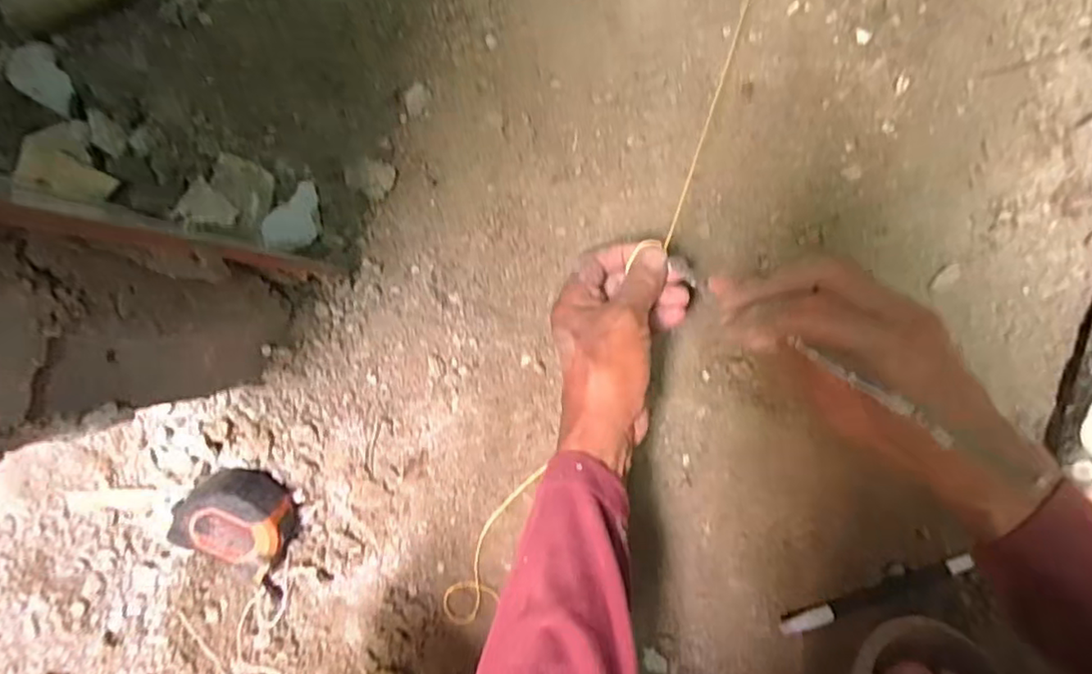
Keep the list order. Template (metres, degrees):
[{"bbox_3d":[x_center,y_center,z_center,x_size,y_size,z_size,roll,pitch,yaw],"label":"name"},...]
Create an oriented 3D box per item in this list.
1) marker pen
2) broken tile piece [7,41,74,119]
[{"bbox_3d":[0.230,0.180,0.426,0.137,0.019,0.014,-21,87,9],"label":"marker pen"},{"bbox_3d":[-0.459,-0.235,0.561,0.043,0.007,0.090,-41,78,-10],"label":"broken tile piece"}]

